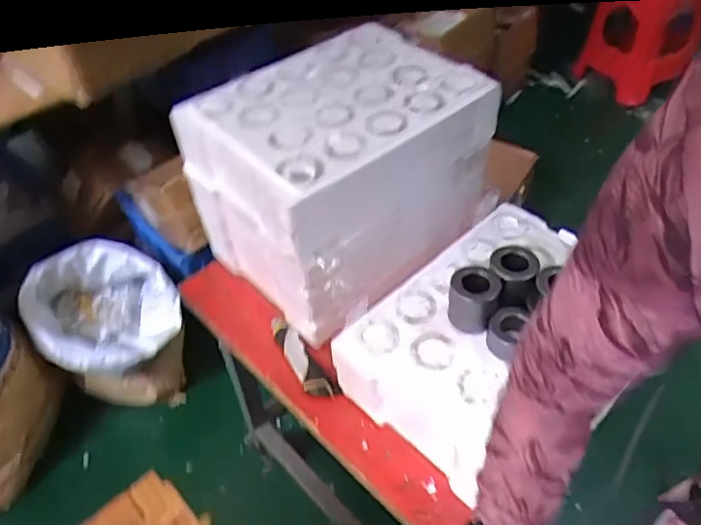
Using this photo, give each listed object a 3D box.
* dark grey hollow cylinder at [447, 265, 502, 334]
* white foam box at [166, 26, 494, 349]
[{"bbox_3d":[0.157,0.044,0.739,0.060,0.081,0.062,-1,46,1],"label":"dark grey hollow cylinder"},{"bbox_3d":[-0.008,-0.147,0.919,0.407,0.270,0.352,-35,54,-27],"label":"white foam box"}]

